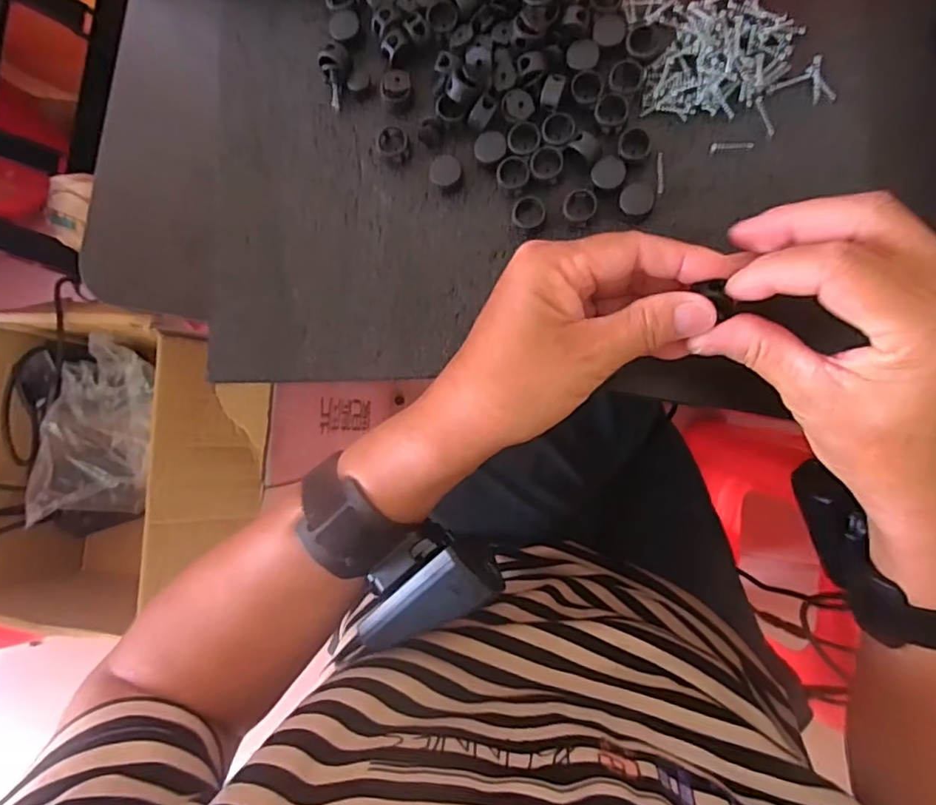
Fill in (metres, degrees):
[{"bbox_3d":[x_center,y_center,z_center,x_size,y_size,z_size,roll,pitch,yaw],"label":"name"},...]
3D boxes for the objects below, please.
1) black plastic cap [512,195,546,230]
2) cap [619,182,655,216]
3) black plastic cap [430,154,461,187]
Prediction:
[{"bbox_3d":[0.032,-0.098,0.294,0.016,0.009,0.018,20,91,9],"label":"black plastic cap"},{"bbox_3d":[0.084,-0.100,0.285,0.016,0.009,0.016,0,88,9],"label":"cap"},{"bbox_3d":[-0.011,-0.120,0.301,0.016,0.011,0.014,-14,86,8],"label":"black plastic cap"}]

